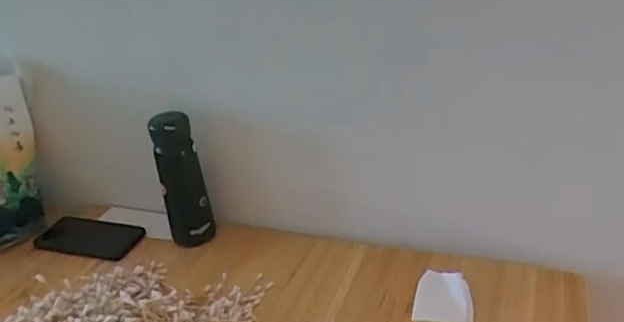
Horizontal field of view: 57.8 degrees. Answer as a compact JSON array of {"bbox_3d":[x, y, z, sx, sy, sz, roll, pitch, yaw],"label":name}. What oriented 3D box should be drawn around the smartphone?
[{"bbox_3d":[-0.319,0.110,0.815,0.151,0.010,0.065,5,43,15],"label":"smartphone"}]

